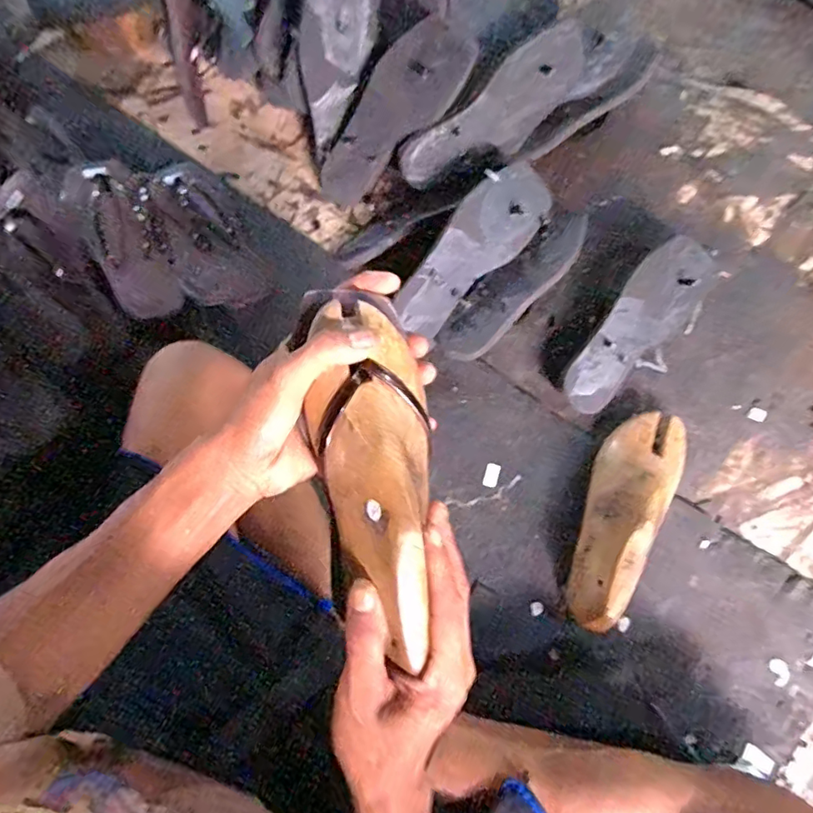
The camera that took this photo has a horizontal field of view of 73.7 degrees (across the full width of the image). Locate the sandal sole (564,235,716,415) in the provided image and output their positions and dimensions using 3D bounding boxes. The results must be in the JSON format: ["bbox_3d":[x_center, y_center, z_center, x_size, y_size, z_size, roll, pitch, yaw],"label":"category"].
[{"bbox_3d":[0.266,-0.095,0.618,0.089,0.015,0.243,43,82,-17],"label":"sandal sole"}]

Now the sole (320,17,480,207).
[{"bbox_3d":[-0.020,-0.338,0.647,0.083,0.238,0.026,36,32,-14],"label":"sole"}]

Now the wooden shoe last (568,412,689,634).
[{"bbox_3d":[0.217,0.102,0.537,0.081,0.076,0.234,27,76,9],"label":"wooden shoe last"}]

